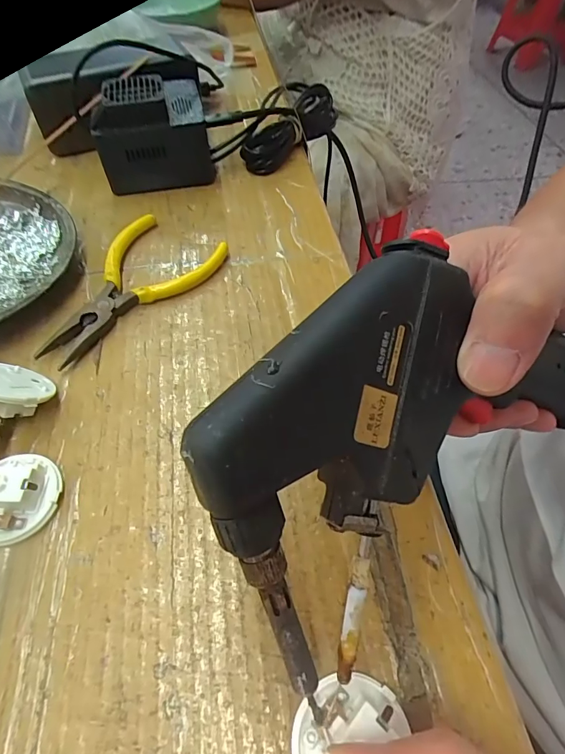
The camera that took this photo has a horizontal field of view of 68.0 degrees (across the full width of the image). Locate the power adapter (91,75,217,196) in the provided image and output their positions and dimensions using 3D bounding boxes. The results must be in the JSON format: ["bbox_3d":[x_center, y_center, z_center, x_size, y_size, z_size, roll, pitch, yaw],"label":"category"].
[{"bbox_3d":[-0.093,-0.180,0.305,0.079,0.060,0.067,-11,56,-11],"label":"power adapter"}]

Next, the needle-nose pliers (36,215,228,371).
[{"bbox_3d":[-0.095,-0.058,0.250,0.063,0.011,0.125,36,60,20],"label":"needle-nose pliers"}]

